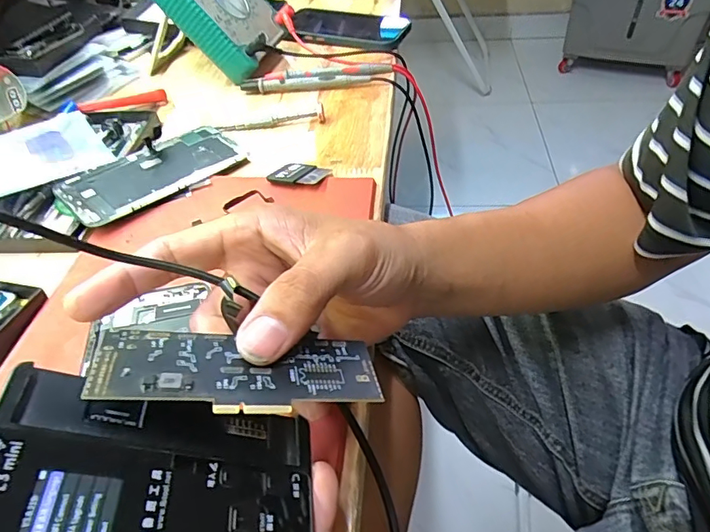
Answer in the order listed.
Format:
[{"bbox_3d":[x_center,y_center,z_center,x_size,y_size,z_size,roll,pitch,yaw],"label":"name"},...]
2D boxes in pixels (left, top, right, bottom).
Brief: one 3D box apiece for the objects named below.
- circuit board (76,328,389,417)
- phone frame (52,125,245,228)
[{"bbox_3d":[-0.040,0.037,0.176,0.099,0.004,0.037,6,30,-17],"label":"circuit board"},{"bbox_3d":[-0.155,-0.076,0.380,0.064,0.008,0.134,33,57,31],"label":"phone frame"}]

